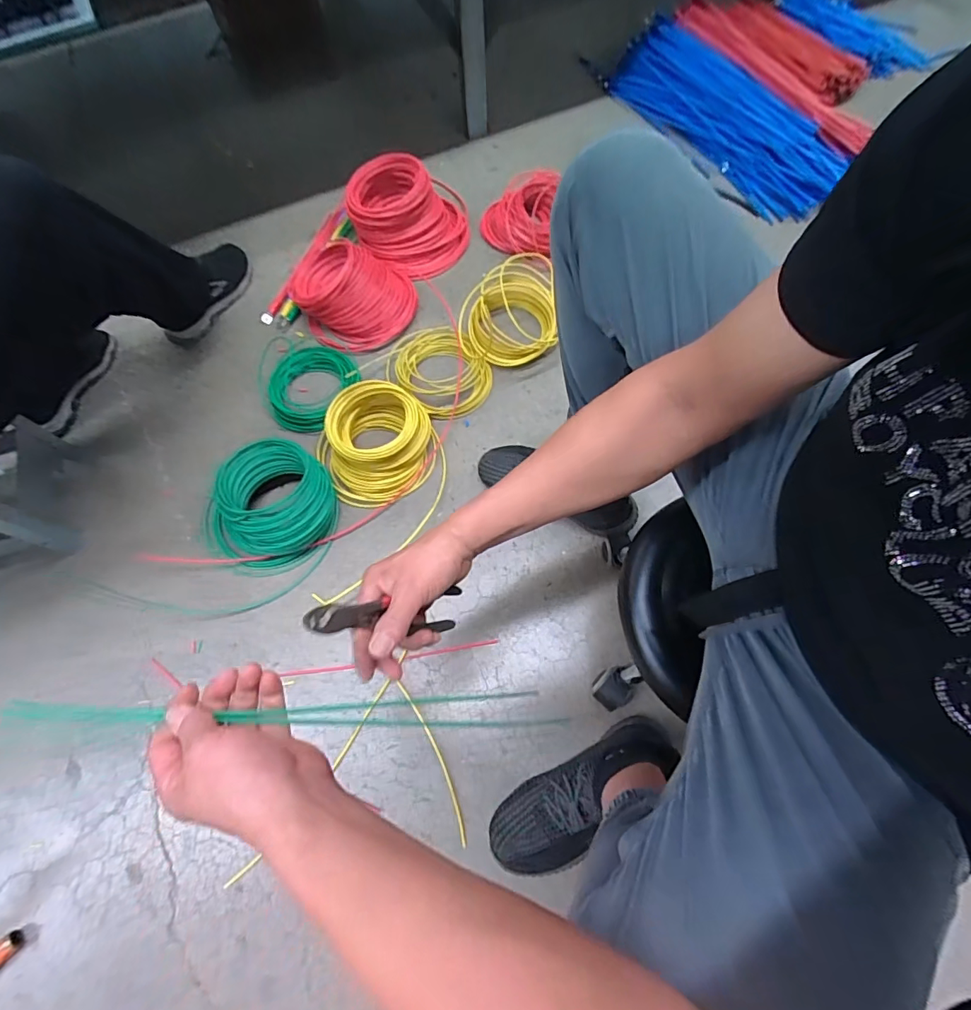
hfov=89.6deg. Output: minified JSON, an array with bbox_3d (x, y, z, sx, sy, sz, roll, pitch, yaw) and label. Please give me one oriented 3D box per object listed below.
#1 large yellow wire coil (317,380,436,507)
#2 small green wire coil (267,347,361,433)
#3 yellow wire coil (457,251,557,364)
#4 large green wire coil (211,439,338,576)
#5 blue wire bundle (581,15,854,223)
[{"bbox_3d":[-0.197,-0.119,0.878,0.207,0.081,0.197,-1,68,2],"label":"large yellow wire coil"},{"bbox_3d":[-0.343,-0.238,0.964,0.179,0.047,0.177,-1,68,2],"label":"small green wire coil"},{"bbox_3d":[0.045,-0.378,0.959,0.179,0.124,0.181,-1,68,2],"label":"yellow wire coil"},{"bbox_3d":[-0.368,0.001,0.845,0.208,0.105,0.219,-3,68,1],"label":"large green wire coil"},{"bbox_3d":[0.579,-0.996,1.236,0.267,0.104,0.755,-25,69,-7],"label":"blue wire bundle"}]

